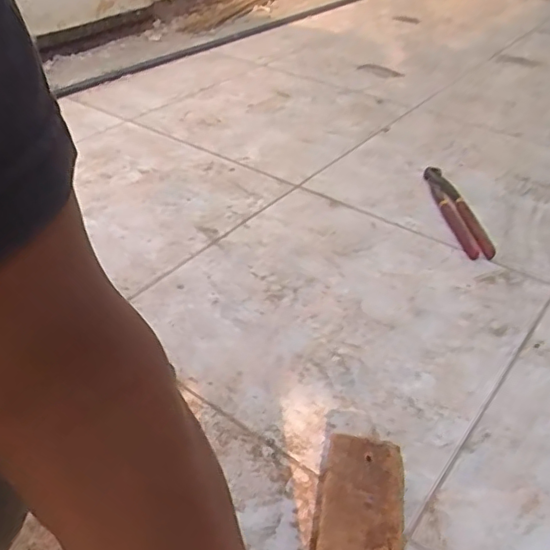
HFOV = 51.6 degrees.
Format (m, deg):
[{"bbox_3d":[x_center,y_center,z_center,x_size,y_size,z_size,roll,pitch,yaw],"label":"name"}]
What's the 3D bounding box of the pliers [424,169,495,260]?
[{"bbox_3d":[0.265,-0.096,0.827,0.039,0.023,0.210,-3,39,-4],"label":"pliers"}]

